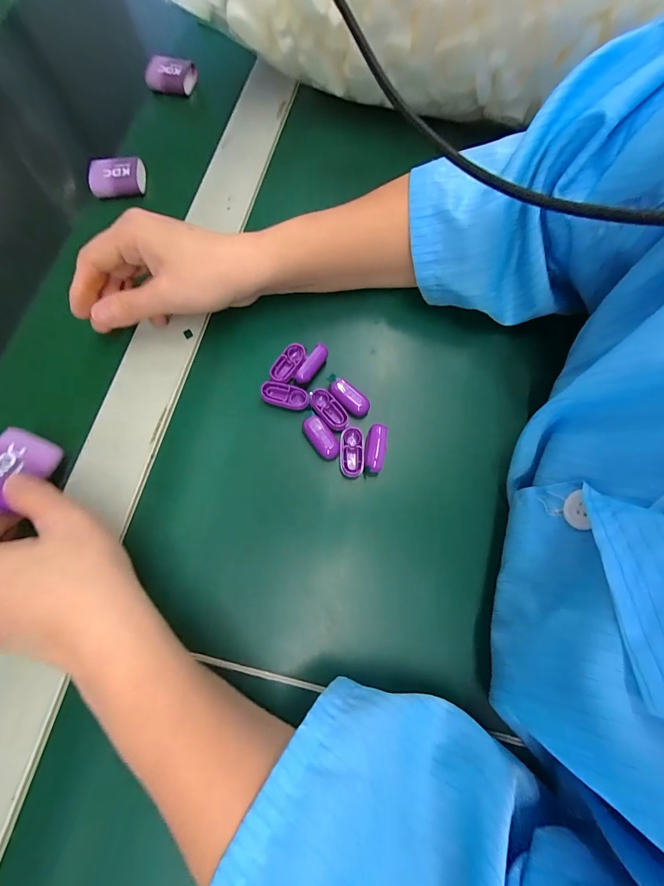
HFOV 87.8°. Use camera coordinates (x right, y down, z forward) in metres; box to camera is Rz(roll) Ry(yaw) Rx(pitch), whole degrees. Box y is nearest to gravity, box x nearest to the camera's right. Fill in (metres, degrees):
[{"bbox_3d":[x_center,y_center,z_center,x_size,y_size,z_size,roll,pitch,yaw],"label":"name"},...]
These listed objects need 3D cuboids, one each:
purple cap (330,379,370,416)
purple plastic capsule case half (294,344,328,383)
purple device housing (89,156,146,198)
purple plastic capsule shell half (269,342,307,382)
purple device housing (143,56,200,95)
[{"bbox_3d":[0.013,-0.032,0.246,0.031,0.007,0.015,42,78,11],"label":"purple cap"},{"bbox_3d":[-0.015,-0.057,0.249,0.012,0.006,0.032,40,78,11],"label":"purple plastic capsule case half"},{"bbox_3d":[-0.191,-0.238,0.308,0.046,0.017,0.029,-11,74,-3],"label":"purple device housing"},{"bbox_3d":[-0.031,-0.059,0.251,0.015,0.004,0.034,31,76,9],"label":"purple plastic capsule shell half"},{"bbox_3d":[-0.162,-0.370,0.348,0.049,0.017,0.026,9,74,3],"label":"purple device housing"}]

